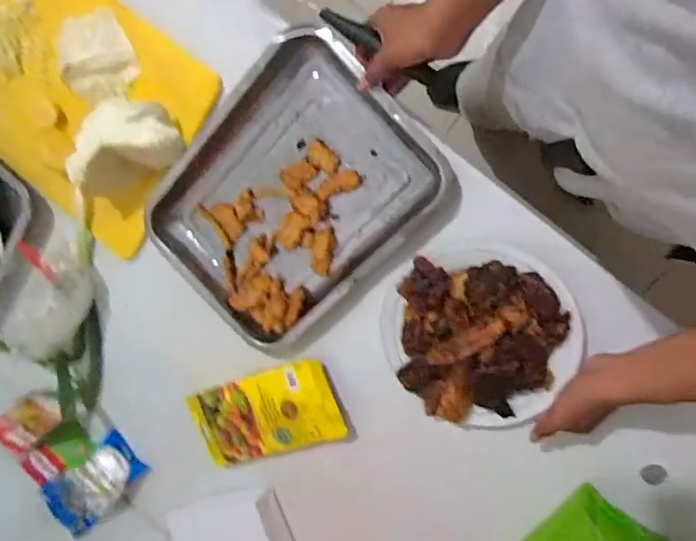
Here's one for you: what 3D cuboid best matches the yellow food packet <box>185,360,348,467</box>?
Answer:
[{"bbox_3d":[-0.110,0.196,0.712,0.204,0.021,0.113,-20,93,17],"label":"yellow food packet"}]

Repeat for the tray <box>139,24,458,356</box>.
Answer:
[{"bbox_3d":[-0.071,-0.080,0.634,0.252,0.053,0.342,47,111,1],"label":"tray"}]

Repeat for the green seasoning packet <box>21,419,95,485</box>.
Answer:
[{"bbox_3d":[-0.434,0.275,0.783,0.091,0.038,0.061,-39,76,-12],"label":"green seasoning packet"}]

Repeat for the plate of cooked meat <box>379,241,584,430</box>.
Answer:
[{"bbox_3d":[0.140,0.077,0.587,0.210,0.048,0.209,4,103,15],"label":"plate of cooked meat"}]

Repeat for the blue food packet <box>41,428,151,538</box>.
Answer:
[{"bbox_3d":[-0.381,0.319,0.789,0.129,0.021,0.090,-42,77,-12],"label":"blue food packet"}]

